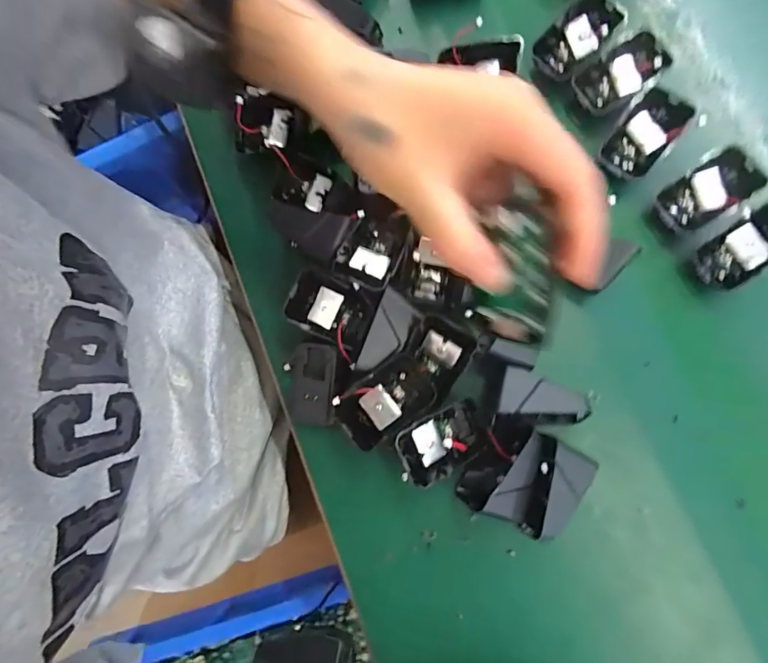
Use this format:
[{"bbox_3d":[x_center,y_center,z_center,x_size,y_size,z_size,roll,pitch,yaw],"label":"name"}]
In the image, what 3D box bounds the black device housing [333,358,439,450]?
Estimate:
[{"bbox_3d":[0.001,0.052,0.333,0.070,0.025,0.043,-36,80,-5],"label":"black device housing"}]

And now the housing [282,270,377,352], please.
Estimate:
[{"bbox_3d":[-0.039,-0.014,0.350,0.062,0.033,0.043,19,81,5],"label":"housing"}]

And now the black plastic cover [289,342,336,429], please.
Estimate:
[{"bbox_3d":[-0.054,0.040,0.340,0.035,0.016,0.063,9,101,8],"label":"black plastic cover"}]

